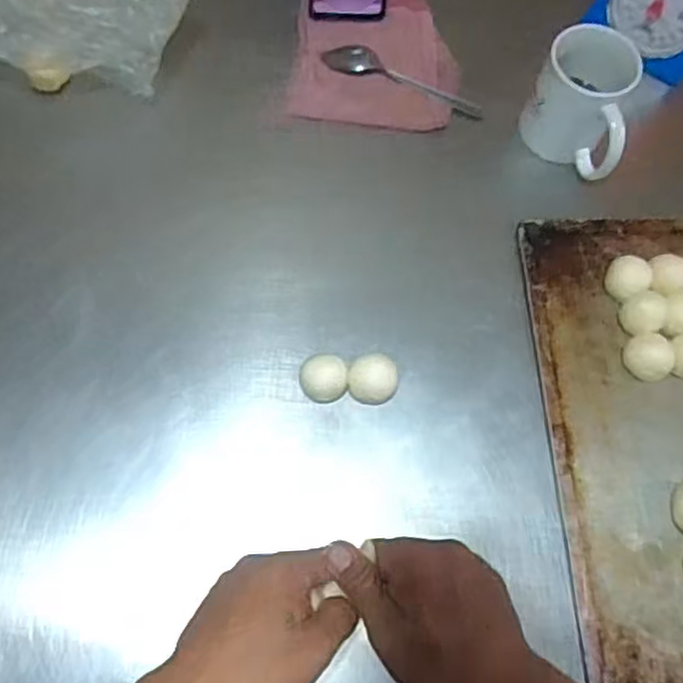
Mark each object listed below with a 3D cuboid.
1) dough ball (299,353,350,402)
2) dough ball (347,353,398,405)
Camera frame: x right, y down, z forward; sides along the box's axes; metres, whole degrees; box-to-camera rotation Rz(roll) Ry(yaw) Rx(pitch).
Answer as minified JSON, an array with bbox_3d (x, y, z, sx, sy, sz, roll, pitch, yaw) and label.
[{"bbox_3d":[-0.015,0.032,0.575,0.039,0.027,0.036,1,70,-3],"label":"dough ball"},{"bbox_3d":[0.026,0.033,0.576,0.040,0.028,0.039,1,70,-3],"label":"dough ball"}]

